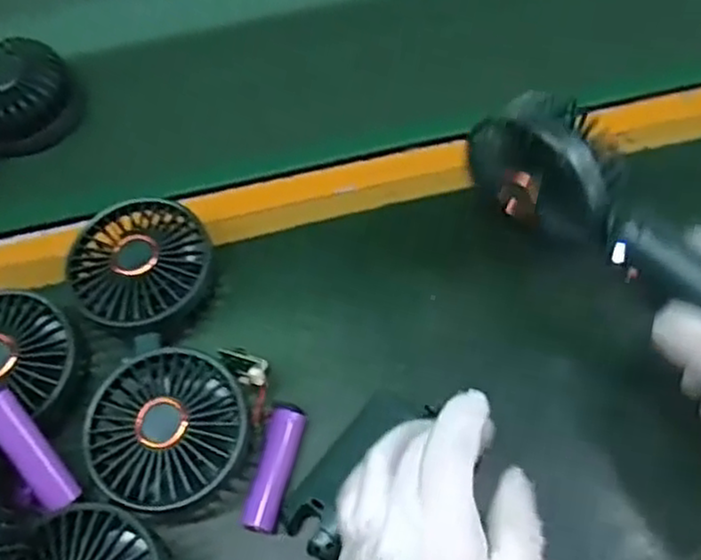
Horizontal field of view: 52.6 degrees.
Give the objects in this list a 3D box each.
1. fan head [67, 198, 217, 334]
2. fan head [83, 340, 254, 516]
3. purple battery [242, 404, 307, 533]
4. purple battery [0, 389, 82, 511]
[{"bbox_3d":[-0.127,-0.007,0.443,0.083,0.044,0.086,-2,60,3],"label":"fan head"},{"bbox_3d":[-0.098,0.086,0.393,0.087,0.045,0.083,-2,60,3],"label":"fan head"},{"bbox_3d":[-0.043,0.106,0.399,0.017,0.015,0.069,12,62,10],"label":"purple battery"},{"bbox_3d":[-0.161,0.085,0.354,0.018,0.015,0.065,-34,98,-16],"label":"purple battery"}]

